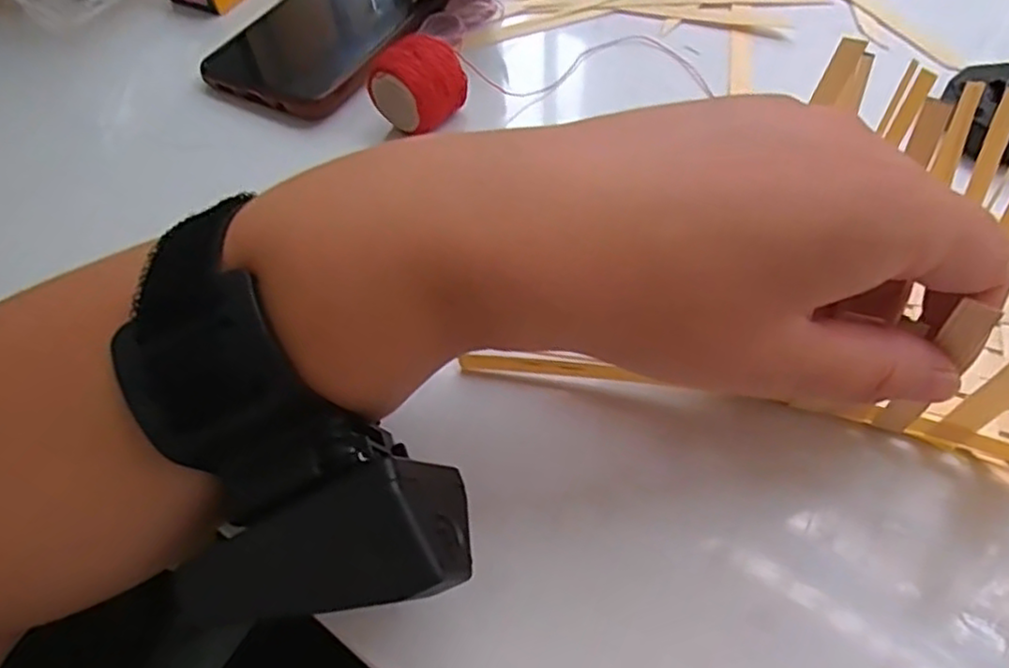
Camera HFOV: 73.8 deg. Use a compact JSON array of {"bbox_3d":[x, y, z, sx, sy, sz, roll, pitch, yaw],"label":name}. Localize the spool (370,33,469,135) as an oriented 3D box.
[{"bbox_3d":[-0.035,-0.106,0.291,0.037,0.033,0.031,-40,62,-20],"label":"spool"}]

